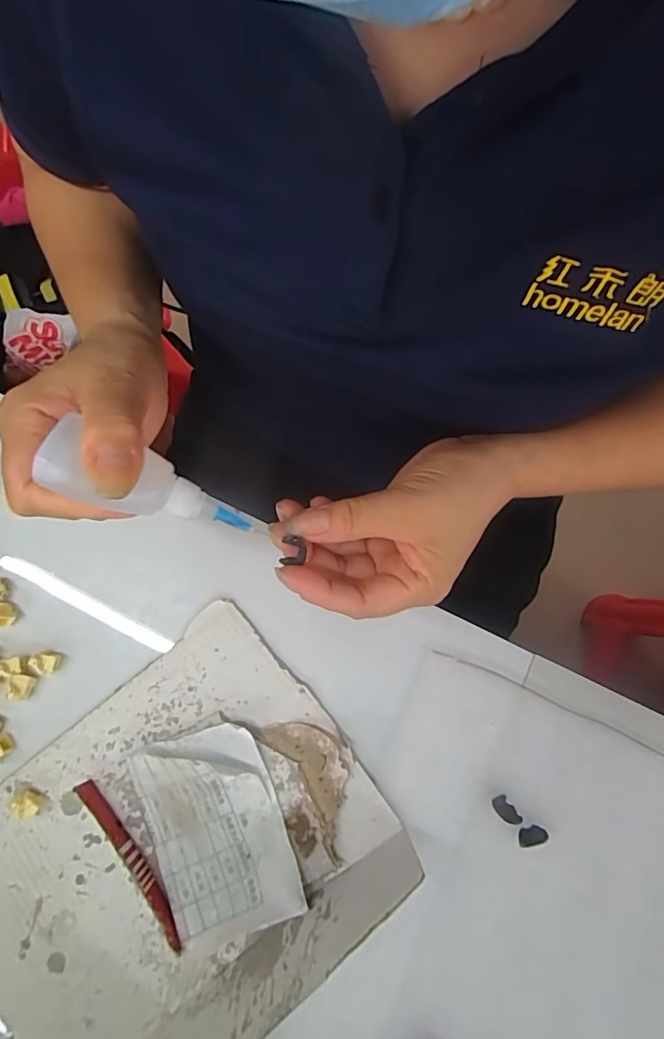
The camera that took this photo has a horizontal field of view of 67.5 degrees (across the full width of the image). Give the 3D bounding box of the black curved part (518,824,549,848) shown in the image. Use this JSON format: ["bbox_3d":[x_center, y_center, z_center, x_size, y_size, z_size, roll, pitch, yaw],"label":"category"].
[{"bbox_3d":[0.108,0.171,0.268,0.015,0.008,0.009,-17,78,-2],"label":"black curved part"}]

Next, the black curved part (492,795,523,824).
[{"bbox_3d":[0.094,0.158,0.271,0.009,0.009,0.014,-36,79,-6],"label":"black curved part"}]

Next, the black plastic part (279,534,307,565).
[{"bbox_3d":[-0.019,0.015,0.239,0.011,0.005,0.013,4,78,3],"label":"black plastic part"}]

